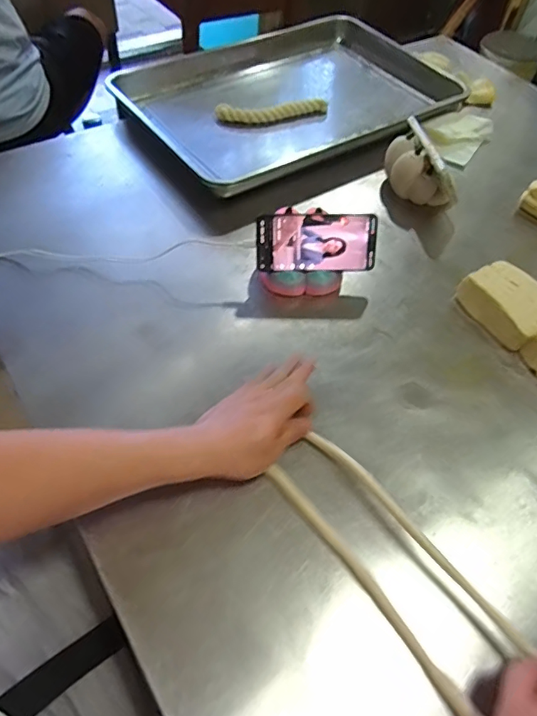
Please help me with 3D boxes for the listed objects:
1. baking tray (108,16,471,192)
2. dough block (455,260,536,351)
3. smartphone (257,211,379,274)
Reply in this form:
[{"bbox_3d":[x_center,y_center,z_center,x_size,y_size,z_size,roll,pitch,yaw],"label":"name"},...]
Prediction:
[{"bbox_3d":[0.059,-0.516,0.969,0.645,0.080,0.455,-29,59,-19],"label":"baking tray"},{"bbox_3d":[0.325,-0.074,0.660,0.095,0.046,0.120,-28,60,-23],"label":"dough block"},{"bbox_3d":[0.066,-0.155,0.654,0.160,0.078,0.009,0,22,-2],"label":"smartphone"}]

